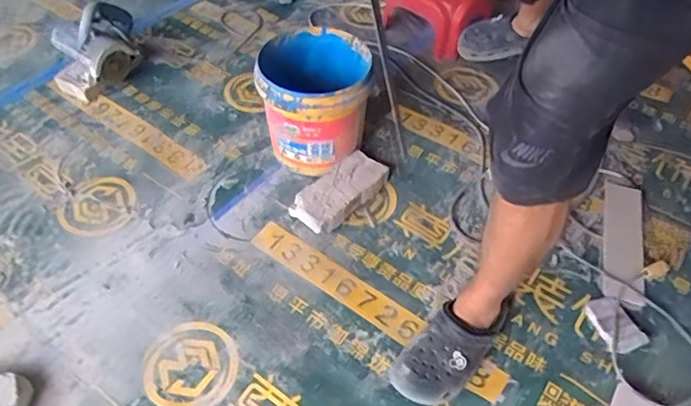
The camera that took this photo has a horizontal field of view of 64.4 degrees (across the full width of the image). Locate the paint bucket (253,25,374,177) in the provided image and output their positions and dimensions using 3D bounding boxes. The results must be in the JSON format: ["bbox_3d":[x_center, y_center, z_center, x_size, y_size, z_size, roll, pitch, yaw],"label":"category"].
[{"bbox_3d":[-0.068,-0.227,1.233,0.225,0.241,0.255,2,49,1],"label":"paint bucket"}]

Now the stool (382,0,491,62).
[{"bbox_3d":[0.274,-0.568,1.566,0.267,0.159,0.264,26,54,20],"label":"stool"}]

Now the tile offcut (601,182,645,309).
[{"bbox_3d":[0.567,0.072,1.121,0.081,0.009,0.299,15,50,8],"label":"tile offcut"}]

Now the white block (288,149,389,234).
[{"bbox_3d":[-0.007,-0.030,1.182,0.106,0.053,0.224,36,58,27],"label":"white block"}]

